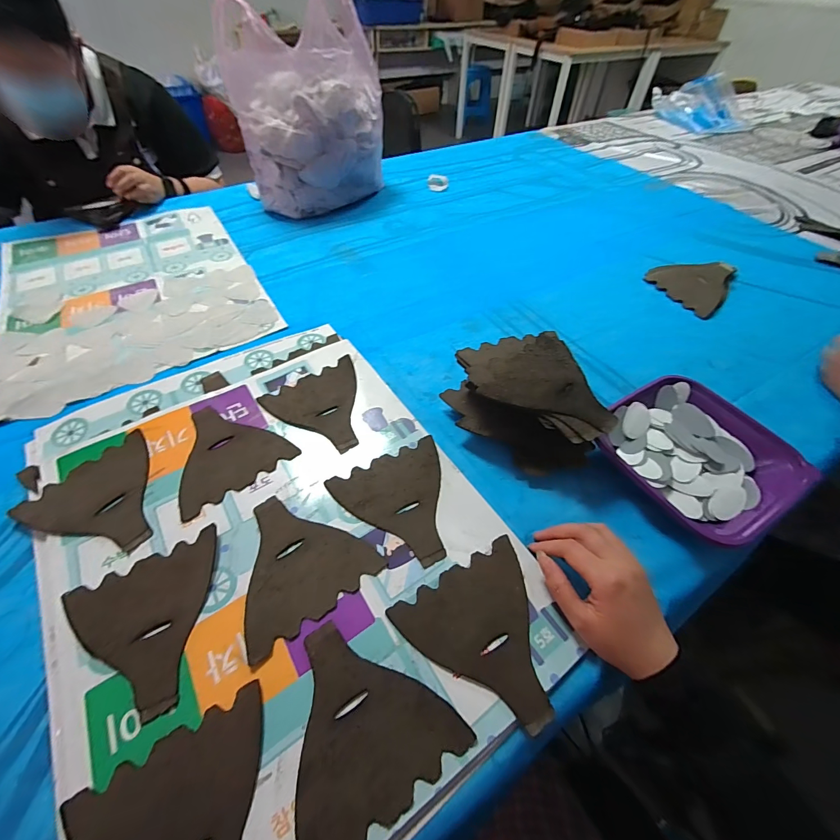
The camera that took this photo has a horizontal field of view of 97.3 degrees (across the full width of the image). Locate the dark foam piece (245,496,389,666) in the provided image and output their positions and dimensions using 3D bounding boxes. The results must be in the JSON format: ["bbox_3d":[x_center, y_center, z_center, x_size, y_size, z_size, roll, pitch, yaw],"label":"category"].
[{"bbox_3d":[-0.122,0.129,0.361,0.127,0.004,0.129,-30,58,-22],"label":"dark foam piece"}]

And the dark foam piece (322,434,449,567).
[{"bbox_3d":[-0.018,0.091,0.396,0.123,0.005,0.130,-20,55,-16],"label":"dark foam piece"}]

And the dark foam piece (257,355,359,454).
[{"bbox_3d":[-0.120,-0.013,0.469,0.120,0.007,0.131,-26,59,-19],"label":"dark foam piece"}]

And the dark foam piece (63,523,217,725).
[{"bbox_3d":[-0.231,0.178,0.318,0.121,0.006,0.131,-23,56,-17],"label":"dark foam piece"}]

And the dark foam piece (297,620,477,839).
[{"bbox_3d":[-0.048,0.225,0.285,0.124,0.004,0.129,-26,57,-19],"label":"dark foam piece"}]

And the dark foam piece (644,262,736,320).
[{"bbox_3d":[0.483,-0.254,0.666,0.127,0.024,0.142,33,59,22],"label":"dark foam piece"}]

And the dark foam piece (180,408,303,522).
[{"bbox_3d":[-0.232,0.031,0.436,0.126,0.004,0.131,-33,59,-23],"label":"dark foam piece"}]

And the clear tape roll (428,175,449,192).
[{"bbox_3d":[0.048,-0.620,0.964,0.052,0.020,0.053,3,52,2],"label":"clear tape roll"}]

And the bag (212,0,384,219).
[{"bbox_3d":[-0.227,-0.637,0.780,0.294,0.300,0.227,-12,54,-10],"label":"bag"}]

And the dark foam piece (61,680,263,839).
[{"bbox_3d":[-0.152,0.279,0.239,0.121,0.005,0.134,-24,56,-18],"label":"dark foam piece"}]

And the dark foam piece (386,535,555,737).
[{"bbox_3d":[0.061,0.187,0.318,0.125,0.004,0.127,-26,57,-19],"label":"dark foam piece"}]

